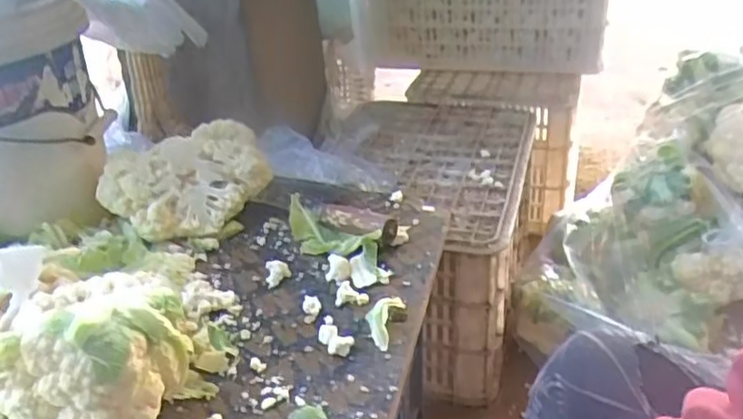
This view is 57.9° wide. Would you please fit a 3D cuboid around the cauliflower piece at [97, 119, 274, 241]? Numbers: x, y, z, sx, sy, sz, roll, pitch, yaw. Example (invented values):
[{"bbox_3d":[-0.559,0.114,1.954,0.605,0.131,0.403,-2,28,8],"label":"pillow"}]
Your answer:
[{"bbox_3d":[-0.200,-0.032,0.747,0.176,0.086,0.084,-27,36,-34],"label":"cauliflower piece"}]

